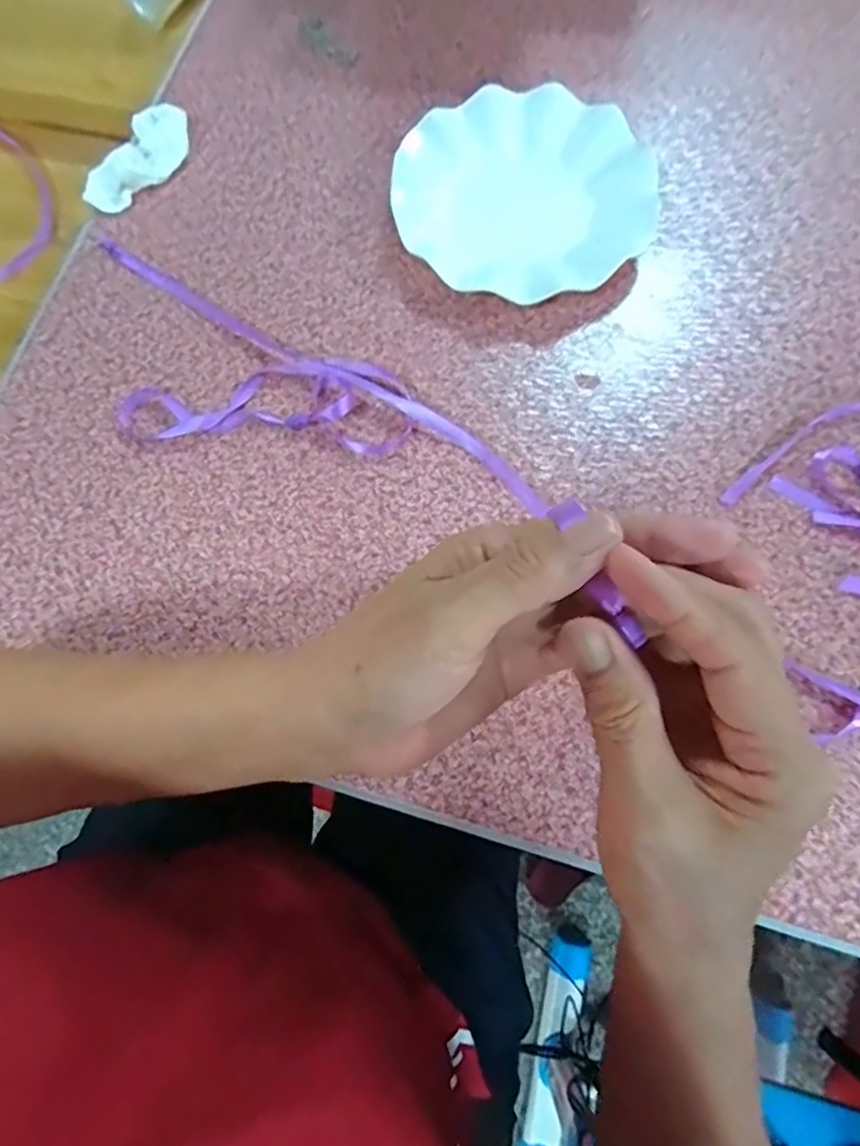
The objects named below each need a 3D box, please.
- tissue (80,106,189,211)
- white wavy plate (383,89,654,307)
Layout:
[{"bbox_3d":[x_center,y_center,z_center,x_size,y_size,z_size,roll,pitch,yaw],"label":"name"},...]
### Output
[{"bbox_3d":[-0.228,-0.320,0.463,0.040,0.022,0.096,43,80,12],"label":"tissue"},{"bbox_3d":[0.066,-0.268,0.433,0.177,0.028,0.173,-1,74,2],"label":"white wavy plate"}]

